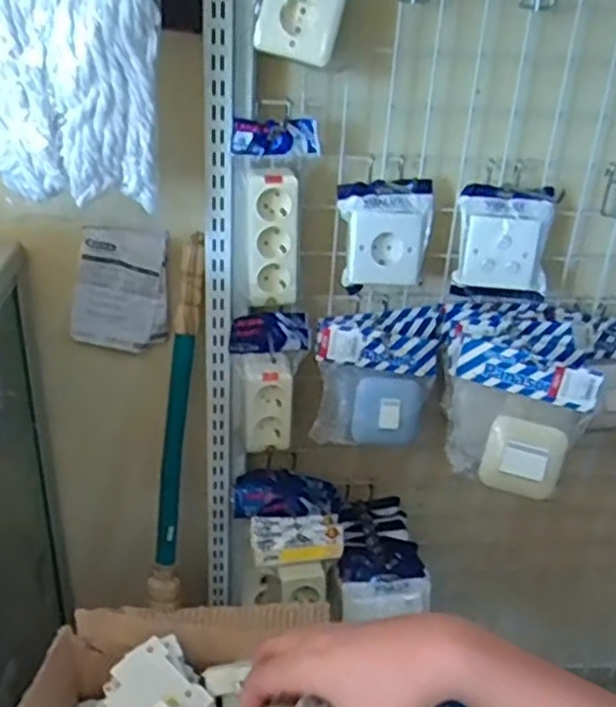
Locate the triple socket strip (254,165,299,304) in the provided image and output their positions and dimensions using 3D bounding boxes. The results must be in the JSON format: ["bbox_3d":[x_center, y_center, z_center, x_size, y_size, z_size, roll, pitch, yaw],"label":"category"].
[{"bbox_3d":[-0.037,-0.133,0.857,0.050,0.154,0.046,4,28,0],"label":"triple socket strip"}]

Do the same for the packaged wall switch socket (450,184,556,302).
[{"bbox_3d":[0.236,-0.131,0.898,0.115,0.129,0.045,6,28,5],"label":"packaged wall switch socket"}]

